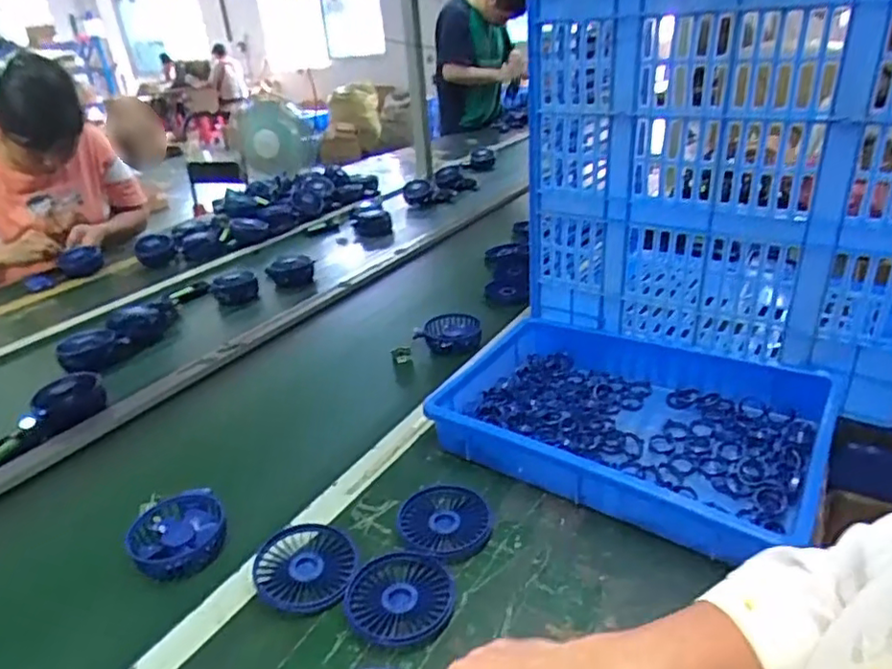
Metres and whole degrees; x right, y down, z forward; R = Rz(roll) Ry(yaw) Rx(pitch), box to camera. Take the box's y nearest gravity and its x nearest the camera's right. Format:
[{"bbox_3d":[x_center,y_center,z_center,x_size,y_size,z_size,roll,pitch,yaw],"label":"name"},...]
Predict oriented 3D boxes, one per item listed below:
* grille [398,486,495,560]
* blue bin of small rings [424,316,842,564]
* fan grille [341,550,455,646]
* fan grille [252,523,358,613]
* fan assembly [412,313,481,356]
[{"bbox_3d":[-0.001,0.174,0.573,0.084,0.010,0.083,-4,26,2],"label":"grille"},{"bbox_3d":[0.190,0.092,0.646,0.359,0.067,0.245,12,31,31],"label":"blue bin of small rings"},{"bbox_3d":[-0.037,0.217,0.499,0.085,0.014,0.086,-4,26,2],"label":"fan grille"},{"bbox_3d":[-0.123,0.205,0.533,0.087,0.021,0.085,-4,26,2],"label":"fan grille"},{"bbox_3d":[0.003,0.002,0.943,0.098,0.037,0.080,-6,26,-2],"label":"fan assembly"}]

